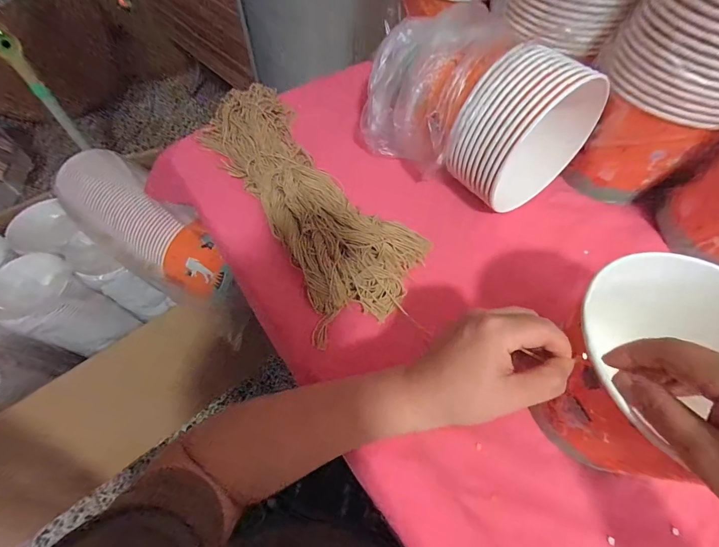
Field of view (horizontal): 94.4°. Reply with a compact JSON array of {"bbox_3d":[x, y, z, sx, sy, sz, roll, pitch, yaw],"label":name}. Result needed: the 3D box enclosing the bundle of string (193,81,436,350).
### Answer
[{"bbox_3d":[-0.072,-0.118,0.437,0.165,0.046,0.409,-27,65,-17],"label":"bundle of string"}]

